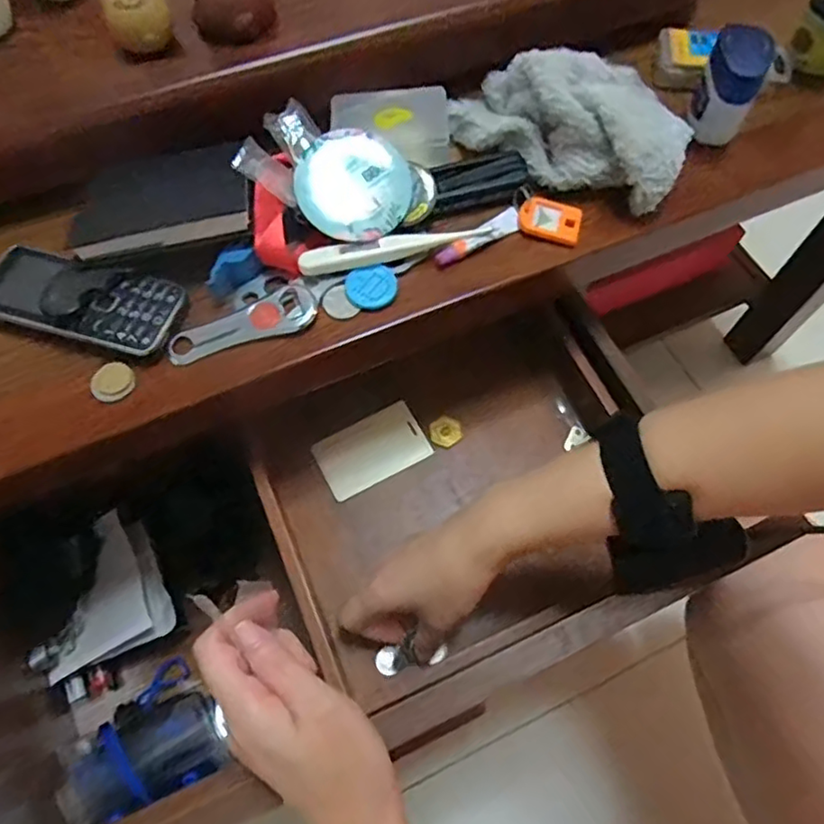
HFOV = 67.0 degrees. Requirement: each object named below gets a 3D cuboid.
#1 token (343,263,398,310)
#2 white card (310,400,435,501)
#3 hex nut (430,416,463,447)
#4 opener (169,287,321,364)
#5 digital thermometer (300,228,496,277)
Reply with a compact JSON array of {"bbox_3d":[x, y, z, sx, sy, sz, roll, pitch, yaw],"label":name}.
[{"bbox_3d":[-0.025,-0.077,0.385,0.032,0.004,0.028,-20,83,-10],"label":"token"},{"bbox_3d":[-0.032,0.030,0.498,0.086,0.005,0.052,-27,74,-17],"label":"white card"},{"bbox_3d":[0.028,0.016,0.508,0.024,0.005,0.024,-34,69,-14],"label":"hex nut"},{"bbox_3d":[-0.100,-0.050,0.371,0.089,0.005,0.026,-25,87,-9],"label":"opener"},{"bbox_3d":[-0.010,-0.102,0.385,0.118,0.008,0.014,-10,65,-4],"label":"digital thermometer"}]

